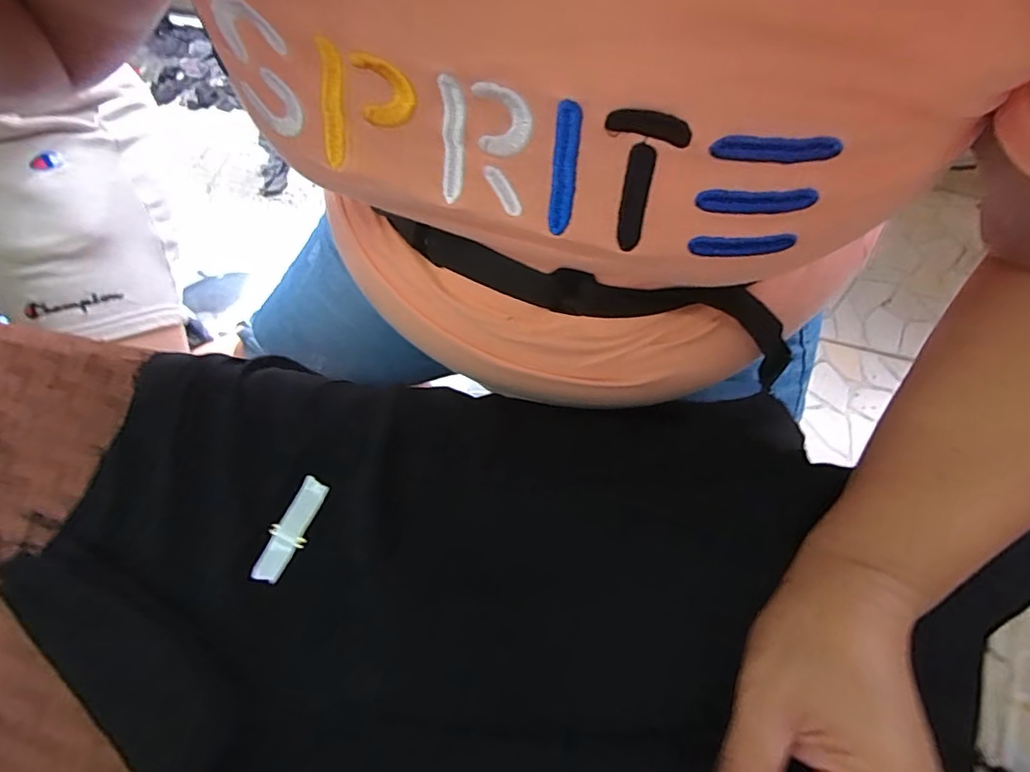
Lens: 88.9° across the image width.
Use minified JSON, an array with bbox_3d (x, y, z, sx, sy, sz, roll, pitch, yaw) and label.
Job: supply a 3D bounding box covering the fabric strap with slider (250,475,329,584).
[{"bbox_3d":[-0.108,0.069,0.253,0.017,0.004,0.050,22,70,9],"label":"fabric strap with slider"}]

